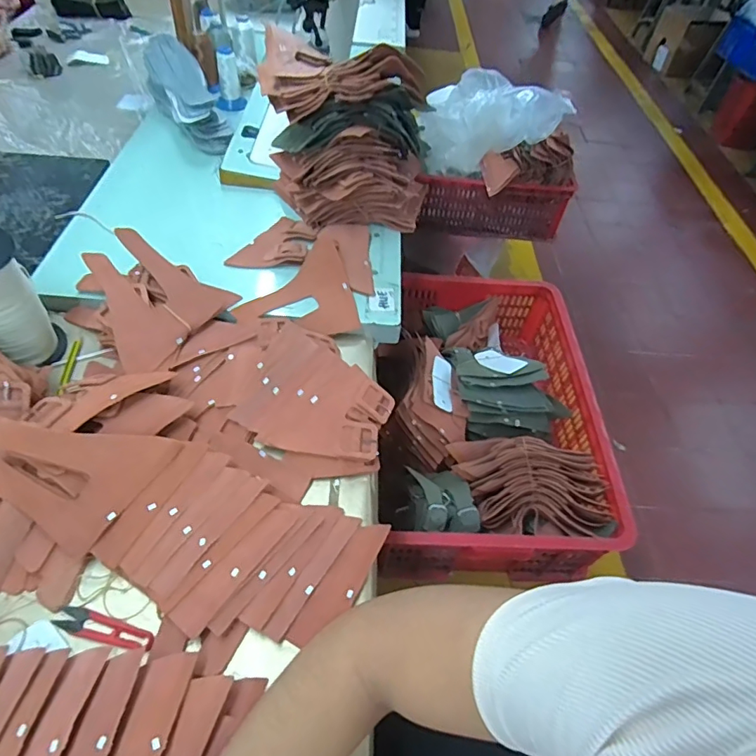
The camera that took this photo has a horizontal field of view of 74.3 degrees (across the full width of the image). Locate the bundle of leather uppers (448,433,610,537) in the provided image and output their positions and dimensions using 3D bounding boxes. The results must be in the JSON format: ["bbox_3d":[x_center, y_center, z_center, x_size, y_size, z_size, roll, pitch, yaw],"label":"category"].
[{"bbox_3d":[0.259,0.188,0.890,0.265,0.112,0.132,12,51,3],"label":"bundle of leather uppers"}]

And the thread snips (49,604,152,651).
[{"bbox_3d":[-0.266,0.245,0.482,0.103,0.009,0.024,17,52,7],"label":"thread snips"}]

